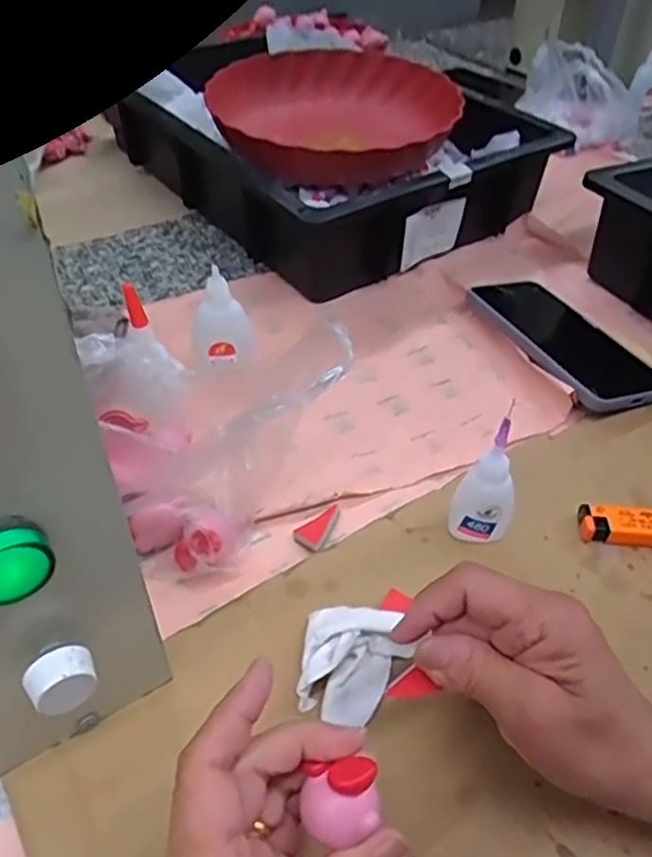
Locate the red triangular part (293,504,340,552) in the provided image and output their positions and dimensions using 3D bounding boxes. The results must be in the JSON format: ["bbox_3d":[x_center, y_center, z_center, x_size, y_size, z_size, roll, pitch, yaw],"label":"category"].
[{"bbox_3d":[-0.003,0.057,0.408,0.019,0.004,0.035,28,50,25],"label":"red triangular part"}]

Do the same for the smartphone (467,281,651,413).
[{"bbox_3d":[0.181,-0.072,0.537,0.084,0.015,0.174,-8,41,-28],"label":"smartphone"}]

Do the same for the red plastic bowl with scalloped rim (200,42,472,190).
[{"bbox_3d":[0.011,-0.313,0.688,0.233,0.061,0.232,1,44,-1],"label":"red plastic bowl with scalloped rim"}]

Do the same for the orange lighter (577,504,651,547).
[{"bbox_3d":[0.190,0.058,0.403,0.078,0.015,0.021,5,44,4],"label":"orange lighter"}]

